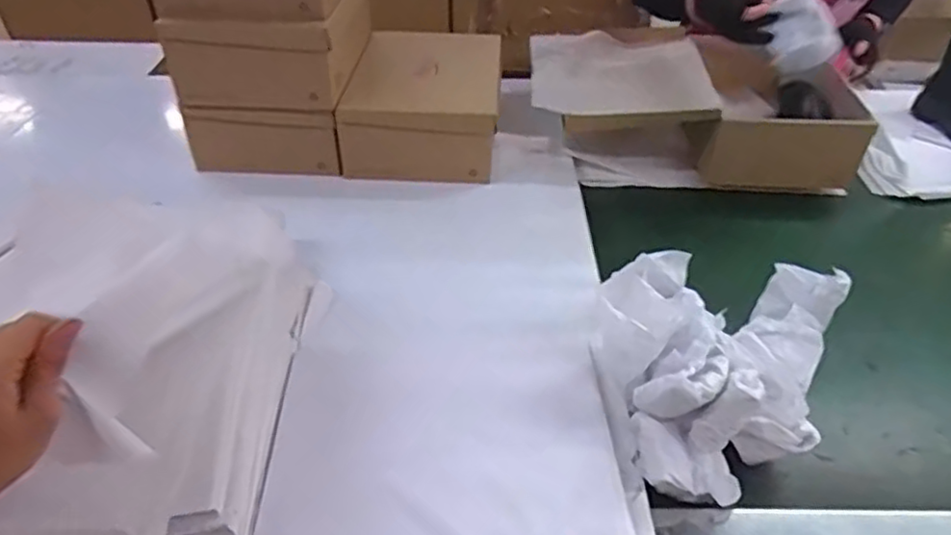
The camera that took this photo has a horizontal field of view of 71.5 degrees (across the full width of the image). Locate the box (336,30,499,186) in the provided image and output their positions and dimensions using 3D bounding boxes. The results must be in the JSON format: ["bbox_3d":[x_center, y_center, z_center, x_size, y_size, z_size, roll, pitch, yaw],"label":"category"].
[{"bbox_3d":[-0.086,-0.291,1.173,0.246,0.138,0.296,4,40,3],"label":"box"}]

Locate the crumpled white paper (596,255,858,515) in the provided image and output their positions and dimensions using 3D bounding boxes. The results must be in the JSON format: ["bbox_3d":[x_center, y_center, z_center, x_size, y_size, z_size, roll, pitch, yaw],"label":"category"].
[{"bbox_3d":[0.279,0.080,0.769,0.240,0.119,0.362,23,45,23],"label":"crumpled white paper"}]

